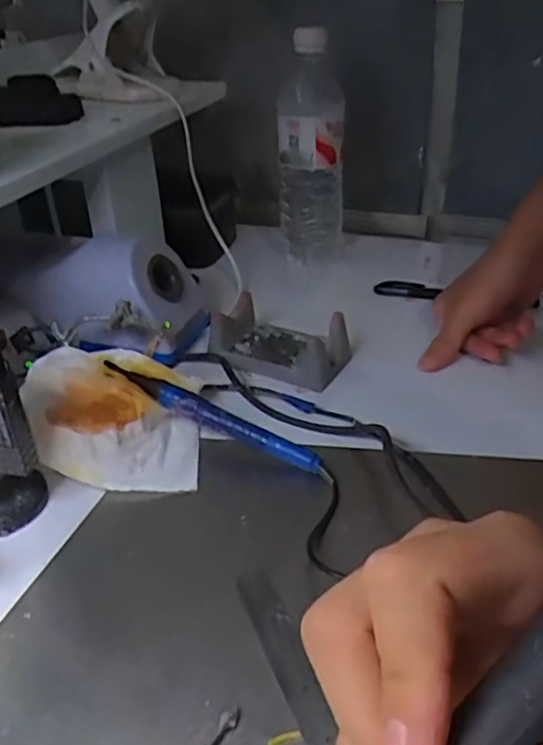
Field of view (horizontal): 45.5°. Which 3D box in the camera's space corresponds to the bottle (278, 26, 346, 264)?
[{"bbox_3d":[0.043,-0.233,0.684,0.066,0.218,0.062,3,34,9],"label":"bottle"}]

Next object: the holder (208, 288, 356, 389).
[{"bbox_3d":[0.006,-0.029,0.535,0.111,0.033,0.060,17,38,27],"label":"holder"}]

